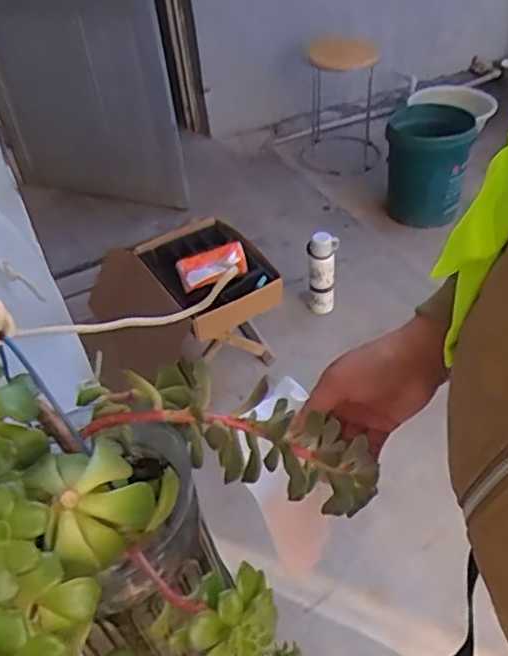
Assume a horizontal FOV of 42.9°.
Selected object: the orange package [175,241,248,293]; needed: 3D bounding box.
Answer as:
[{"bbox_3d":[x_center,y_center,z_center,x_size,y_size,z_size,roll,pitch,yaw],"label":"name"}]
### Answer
[{"bbox_3d":[-0.113,-0.166,1.748,0.188,0.048,0.098,-24,78,-24],"label":"orange package"}]

